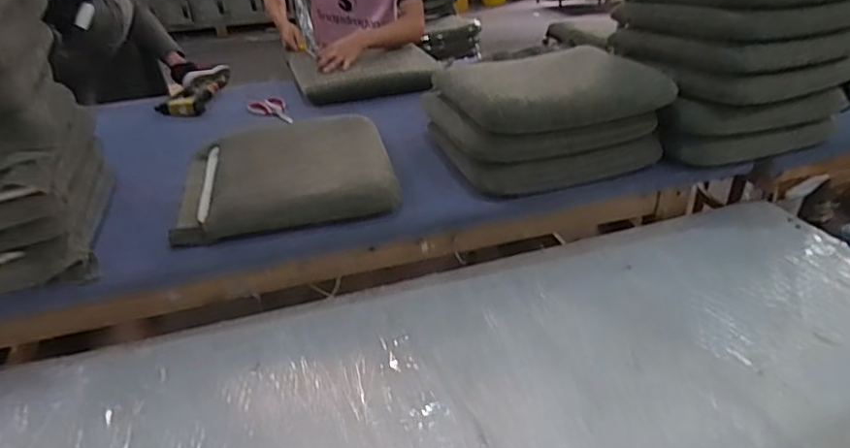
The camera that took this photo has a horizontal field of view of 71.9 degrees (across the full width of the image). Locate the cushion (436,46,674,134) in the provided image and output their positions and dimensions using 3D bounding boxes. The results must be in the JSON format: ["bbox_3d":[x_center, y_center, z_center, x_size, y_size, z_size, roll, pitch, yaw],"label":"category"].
[{"bbox_3d":[0.278,-0.317,1.301,0.444,0.083,0.321,-9,33,-11],"label":"cushion"}]

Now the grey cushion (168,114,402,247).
[{"bbox_3d":[-0.308,-0.128,1.304,0.447,0.071,0.413,-10,34,-11],"label":"grey cushion"}]

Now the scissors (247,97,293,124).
[{"bbox_3d":[-0.426,-0.327,1.676,0.171,0.012,0.097,28,47,23],"label":"scissors"}]

